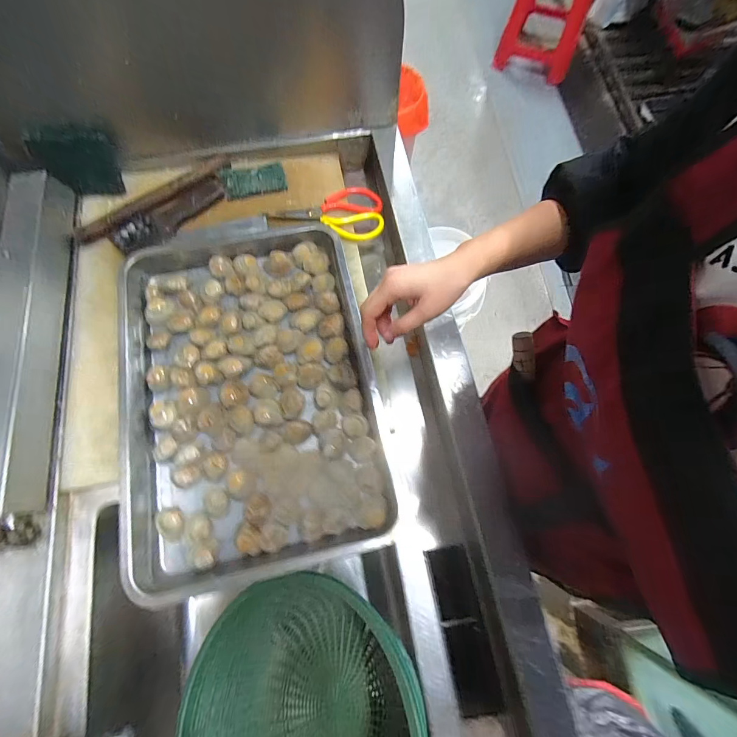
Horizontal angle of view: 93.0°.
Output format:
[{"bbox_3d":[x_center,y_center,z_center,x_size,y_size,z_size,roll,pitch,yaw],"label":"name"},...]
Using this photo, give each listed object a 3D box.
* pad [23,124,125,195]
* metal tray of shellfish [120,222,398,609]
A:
[{"bbox_3d":[-0.502,-0.357,0.602,0.114,0.100,0.010,-13,37,-20],"label":"pad"},{"bbox_3d":[-0.174,0.014,0.492,0.341,0.031,0.489,-13,71,-4],"label":"metal tray of shellfish"}]

